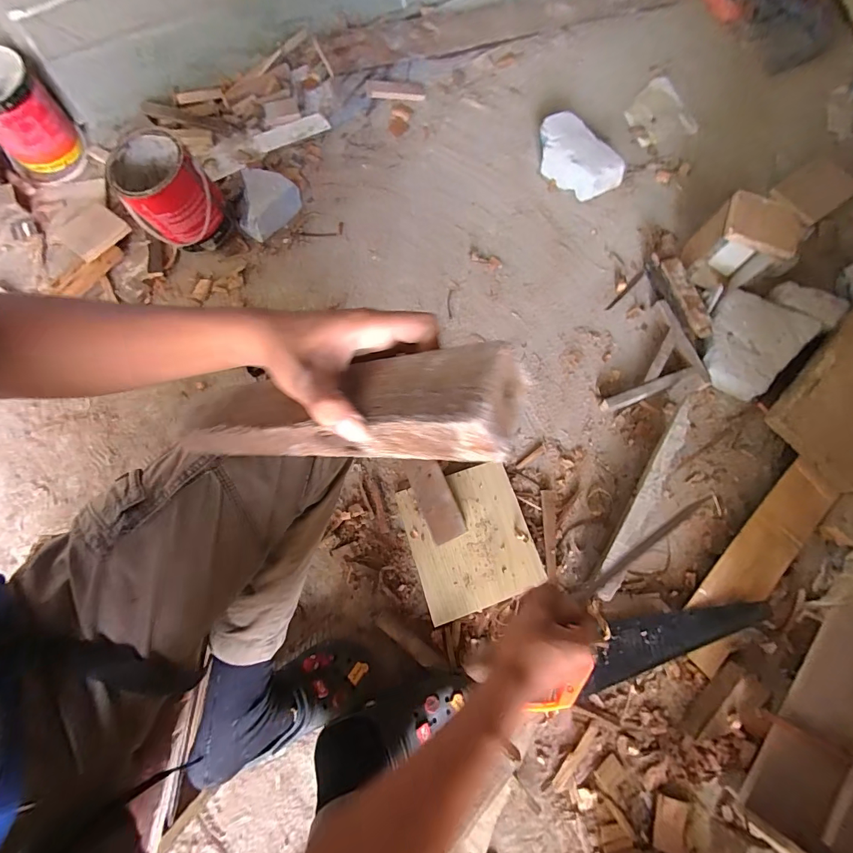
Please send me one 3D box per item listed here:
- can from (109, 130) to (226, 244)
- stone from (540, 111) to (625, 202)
[{"bbox_3d":[-0.503,-0.456,0.788,0.160,0.158,0.157,-33,77,-11],"label":"can"},{"bbox_3d":[0.350,-0.629,0.930,0.223,0.071,0.117,41,77,9],"label":"stone"}]

